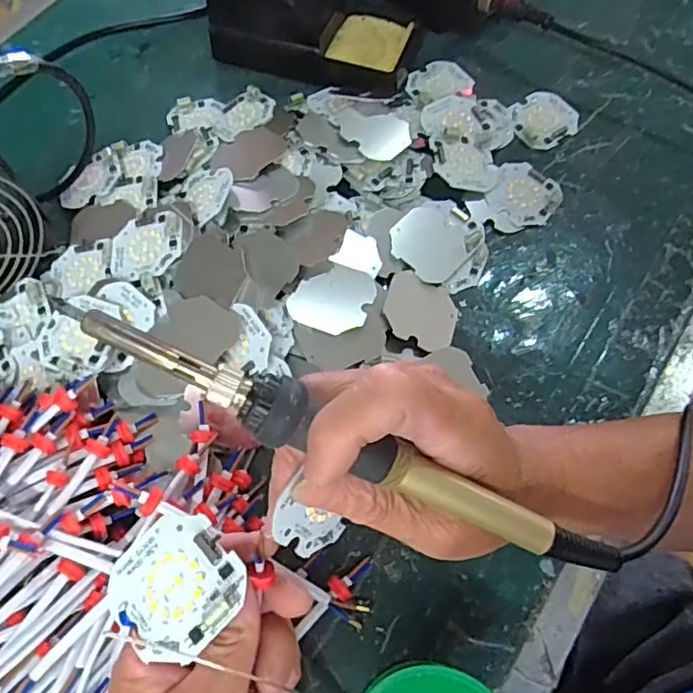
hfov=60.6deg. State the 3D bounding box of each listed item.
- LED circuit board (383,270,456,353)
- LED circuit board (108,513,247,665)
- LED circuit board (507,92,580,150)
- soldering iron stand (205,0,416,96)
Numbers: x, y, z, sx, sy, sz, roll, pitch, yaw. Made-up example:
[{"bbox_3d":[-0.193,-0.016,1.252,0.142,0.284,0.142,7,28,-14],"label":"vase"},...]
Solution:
[{"bbox_3d":[0.047,-0.021,0.363,0.046,0.004,0.046,23,63,-13],"label":"LED circuit board"},{"bbox_3d":[-0.063,0.086,0.215,0.045,0.007,0.047,-45,64,-9],"label":"LED circuit board"},{"bbox_3d":[0.144,-0.168,0.433,0.048,0.004,0.045,-27,68,-10],"label":"LED circuit board"},{"bbox_3d":[-0.025,-0.250,0.439,0.149,0.074,0.077,16,67,9],"label":"soldering iron stand"}]

